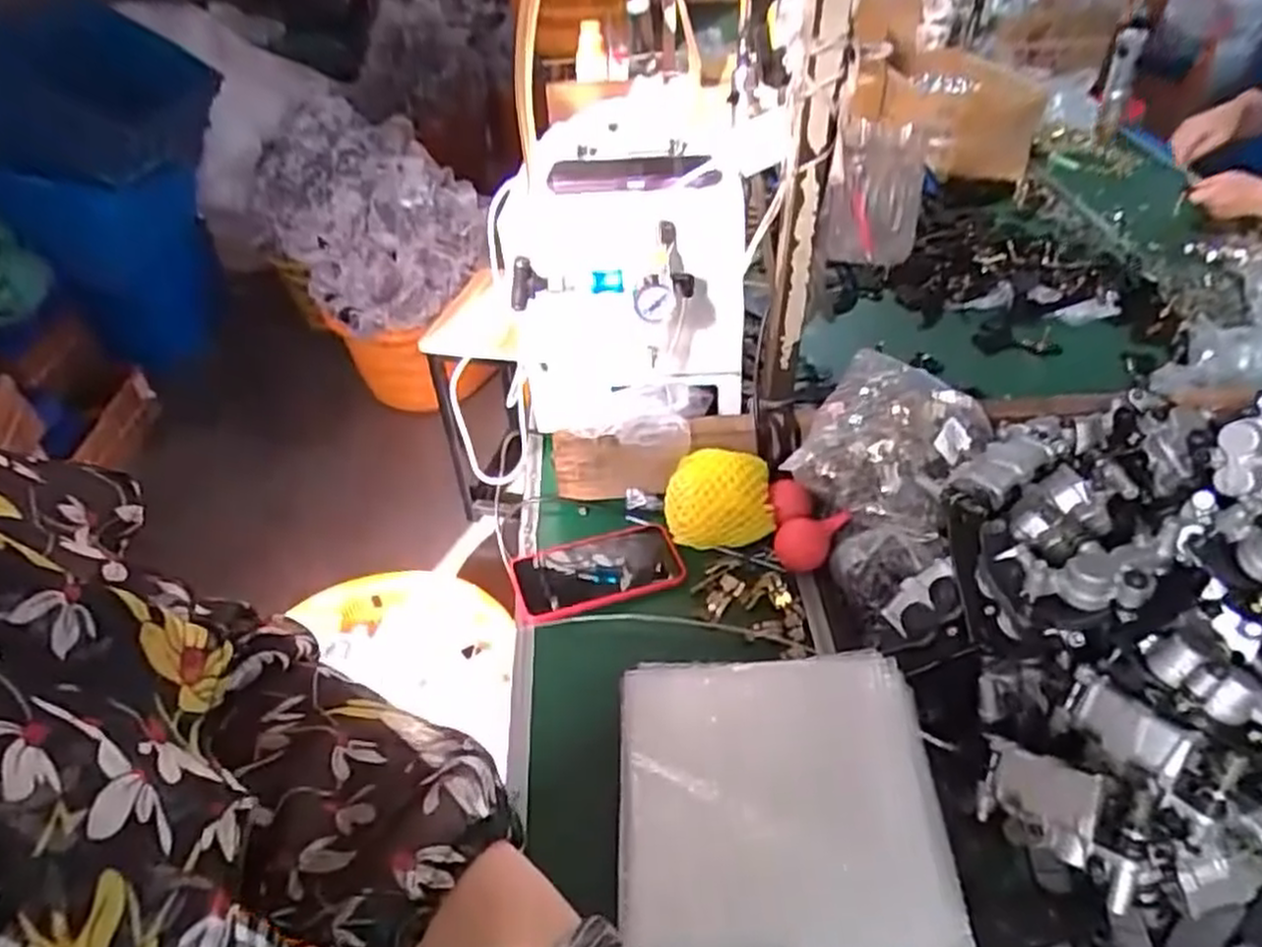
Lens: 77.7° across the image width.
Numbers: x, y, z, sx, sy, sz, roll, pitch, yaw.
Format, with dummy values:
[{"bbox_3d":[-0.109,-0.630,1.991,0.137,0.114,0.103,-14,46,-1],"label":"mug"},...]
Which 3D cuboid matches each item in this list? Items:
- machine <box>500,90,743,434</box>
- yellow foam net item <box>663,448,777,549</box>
[{"bbox_3d":[-0.001,-0.206,0.830,0.232,0.219,0.268,0,42,4],"label":"machine"},{"bbox_3d":[0.086,0.029,0.763,0.103,0.087,0.075,3,43,8],"label":"yellow foam net item"}]

